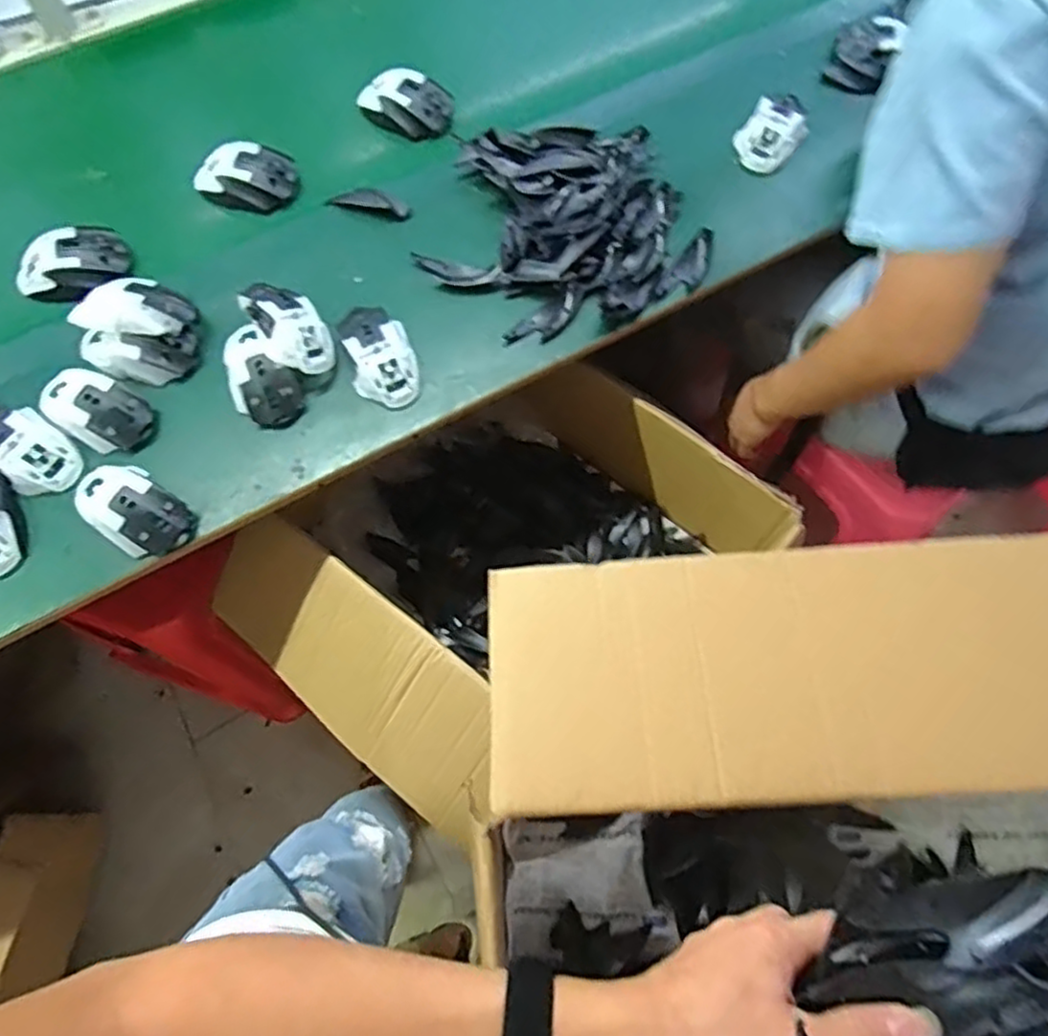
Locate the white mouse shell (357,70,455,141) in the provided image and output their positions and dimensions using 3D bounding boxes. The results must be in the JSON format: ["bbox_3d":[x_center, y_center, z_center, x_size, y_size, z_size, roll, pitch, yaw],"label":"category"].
[{"bbox_3d":[-0.143,-0.495,0.822,0.116,0.042,0.076,8,67,2],"label":"white mouse shell"}]

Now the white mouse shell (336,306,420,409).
[{"bbox_3d":[-0.150,-0.173,0.701,0.065,0.040,0.122,-18,69,-9],"label":"white mouse shell"}]

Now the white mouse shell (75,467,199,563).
[{"bbox_3d":[-0.369,-0.010,0.637,0.110,0.035,0.066,35,71,12],"label":"white mouse shell"}]

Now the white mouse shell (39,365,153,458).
[{"bbox_3d":[-0.421,-0.108,0.666,0.110,0.035,0.067,29,70,10],"label":"white mouse shell"}]

